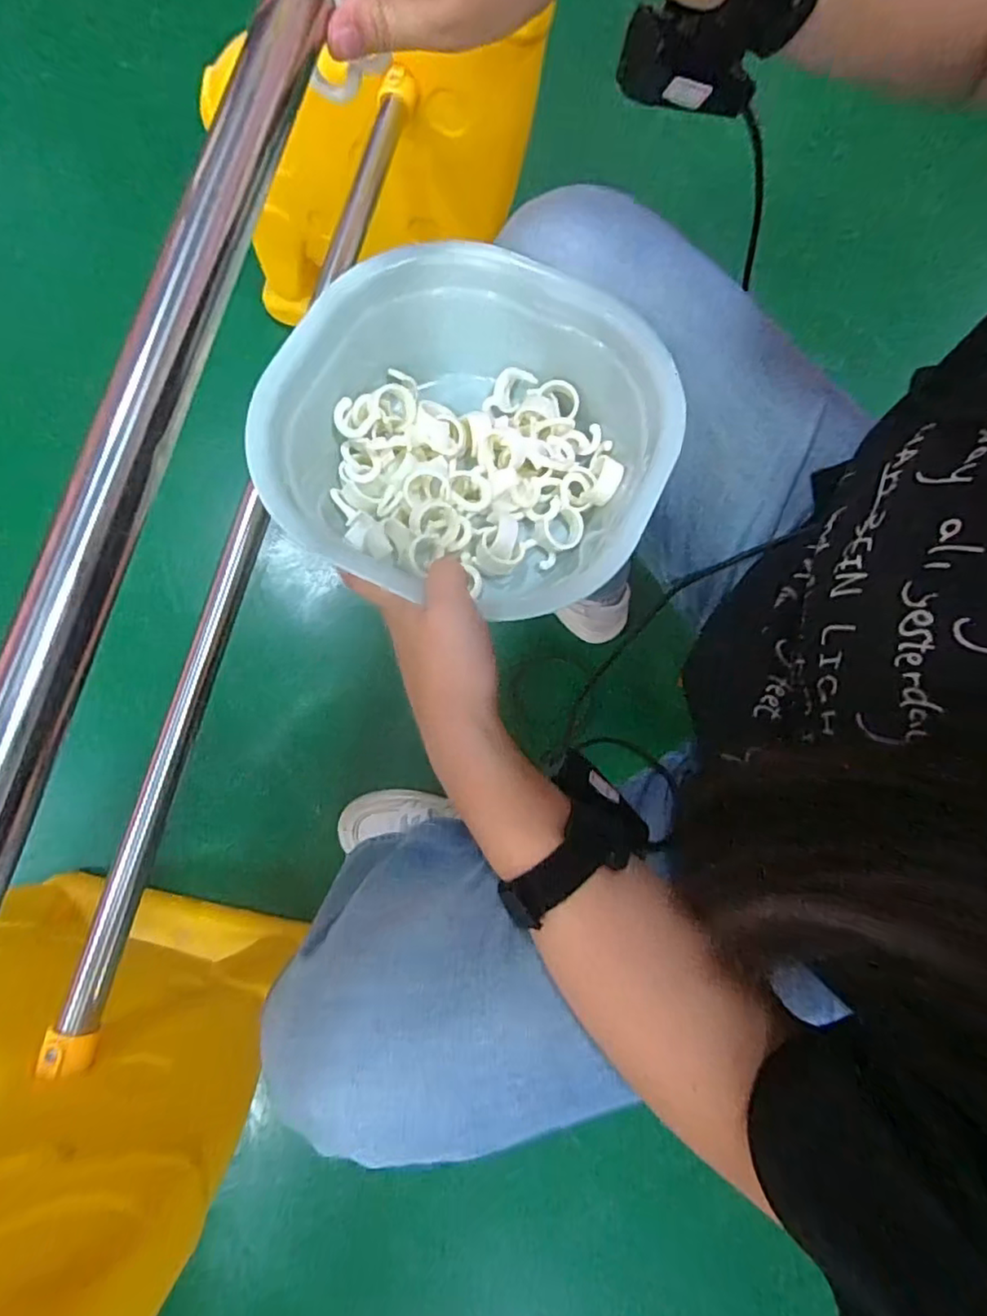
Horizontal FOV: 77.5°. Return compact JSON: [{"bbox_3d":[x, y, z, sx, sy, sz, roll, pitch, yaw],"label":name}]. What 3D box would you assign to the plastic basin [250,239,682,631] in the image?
[{"bbox_3d":[-0.012,-0.142,0.407,0.234,0.084,0.232,0,78,-1],"label":"plastic basin"}]

